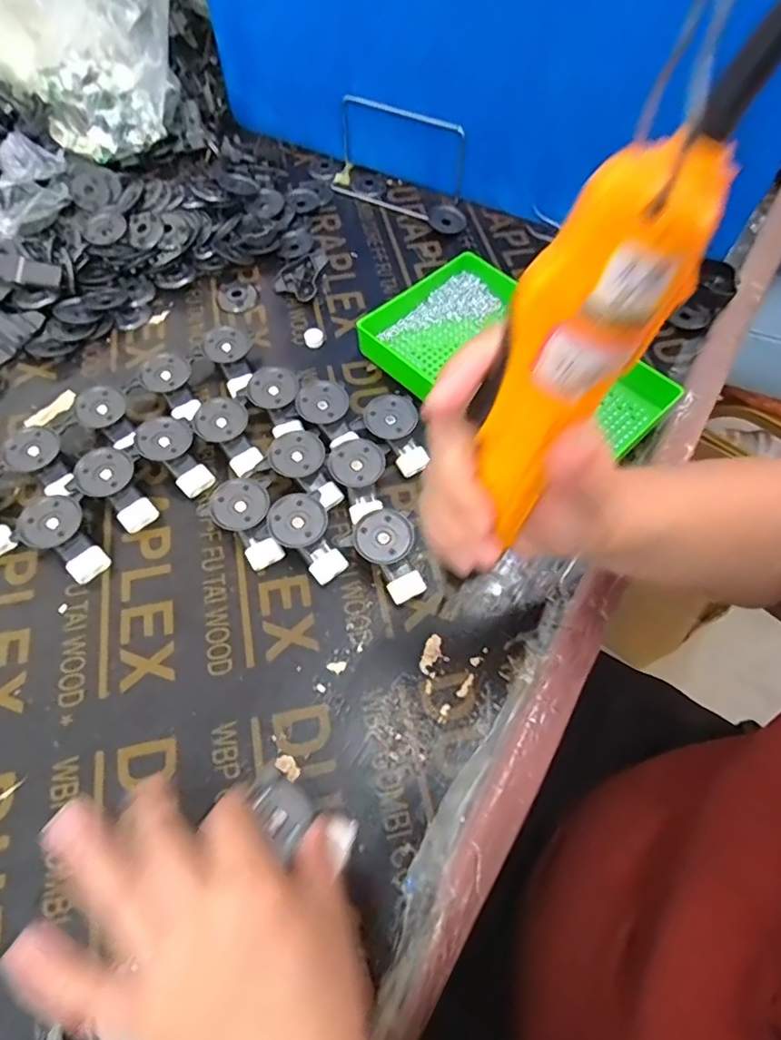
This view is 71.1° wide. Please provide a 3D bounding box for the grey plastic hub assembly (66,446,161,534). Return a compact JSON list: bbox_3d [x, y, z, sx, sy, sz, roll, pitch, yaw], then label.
[{"bbox_3d":[-0.210,-0.023,0.425,0.065,0.031,0.049,37,67,18],"label":"grey plastic hub assembly"}]

